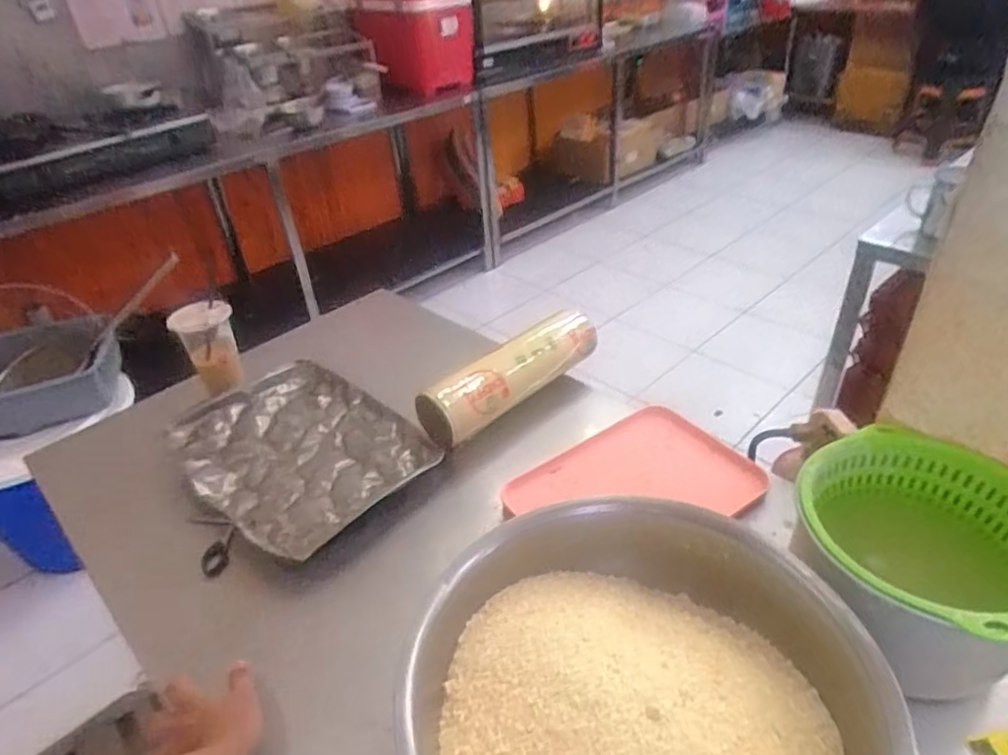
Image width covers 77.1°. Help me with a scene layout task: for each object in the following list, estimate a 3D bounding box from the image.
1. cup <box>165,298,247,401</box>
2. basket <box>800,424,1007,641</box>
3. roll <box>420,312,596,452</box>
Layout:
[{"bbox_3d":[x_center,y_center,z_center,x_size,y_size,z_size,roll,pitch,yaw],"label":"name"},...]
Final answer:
[{"bbox_3d":[-0.473,-0.043,1.034,0.083,0.140,0.091,-3,37,2],"label":"cup"},{"bbox_3d":[0.405,0.183,0.631,0.214,0.154,0.218,17,42,26],"label":"basket"},{"bbox_3d":[0.016,-0.003,0.986,0.331,0.079,0.072,-32,45,-32],"label":"roll"}]

